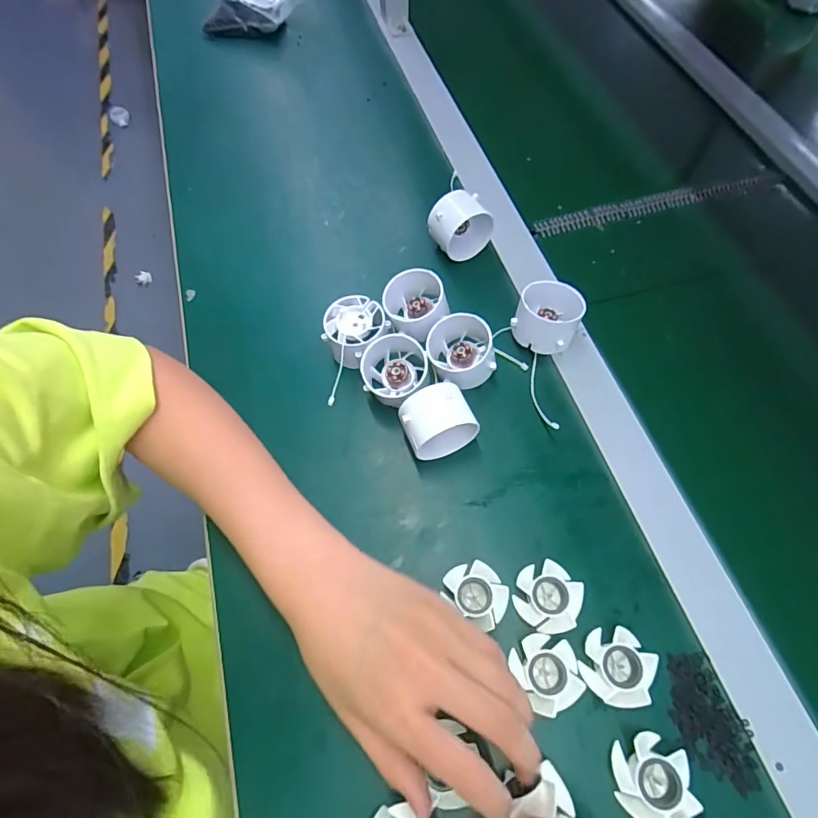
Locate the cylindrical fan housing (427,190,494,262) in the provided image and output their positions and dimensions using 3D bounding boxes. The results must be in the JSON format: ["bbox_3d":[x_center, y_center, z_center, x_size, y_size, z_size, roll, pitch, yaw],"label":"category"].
[{"bbox_3d":[0.046,-0.163,0.433,0.048,0.059,0.032,-28,69,-12],"label":"cylindrical fan housing"}]

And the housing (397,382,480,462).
[{"bbox_3d":[0.020,0.011,0.348,0.049,0.048,0.041,-25,68,-8],"label":"housing"}]

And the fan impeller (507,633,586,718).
[{"bbox_3d":[0.084,0.158,0.288,0.034,0.014,0.040,-19,67,-9],"label":"fan impeller"}]

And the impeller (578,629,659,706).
[{"bbox_3d":[0.125,0.155,0.288,0.038,0.020,0.039,0,66,0],"label":"impeller"}]

